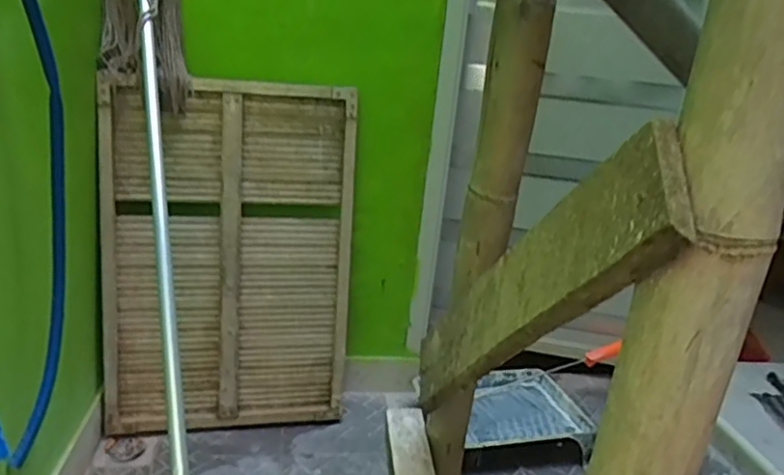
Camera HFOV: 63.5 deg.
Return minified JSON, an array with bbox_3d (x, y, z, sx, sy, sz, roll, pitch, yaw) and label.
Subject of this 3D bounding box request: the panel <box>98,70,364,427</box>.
[{"bbox_3d":[-0.336,0.050,1.335,0.505,0.737,0.049,0,11,-14],"label":"panel"}]

